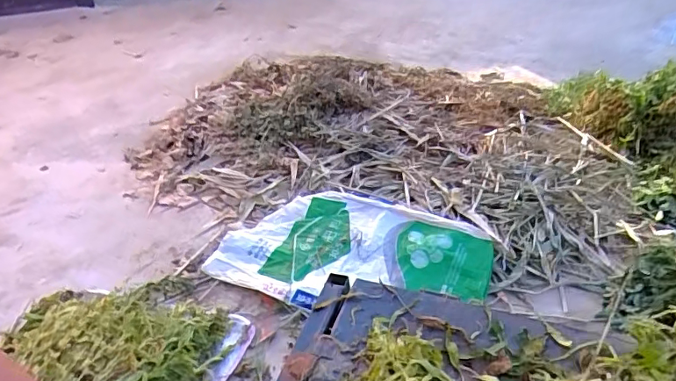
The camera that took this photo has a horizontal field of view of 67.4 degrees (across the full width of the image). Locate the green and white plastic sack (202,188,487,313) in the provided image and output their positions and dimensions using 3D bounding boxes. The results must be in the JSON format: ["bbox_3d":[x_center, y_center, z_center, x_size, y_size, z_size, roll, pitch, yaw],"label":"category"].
[{"bbox_3d":[0.030,0.191,1.772,0.951,0.077,0.551,-5,35,-4],"label":"green and white plastic sack"}]

